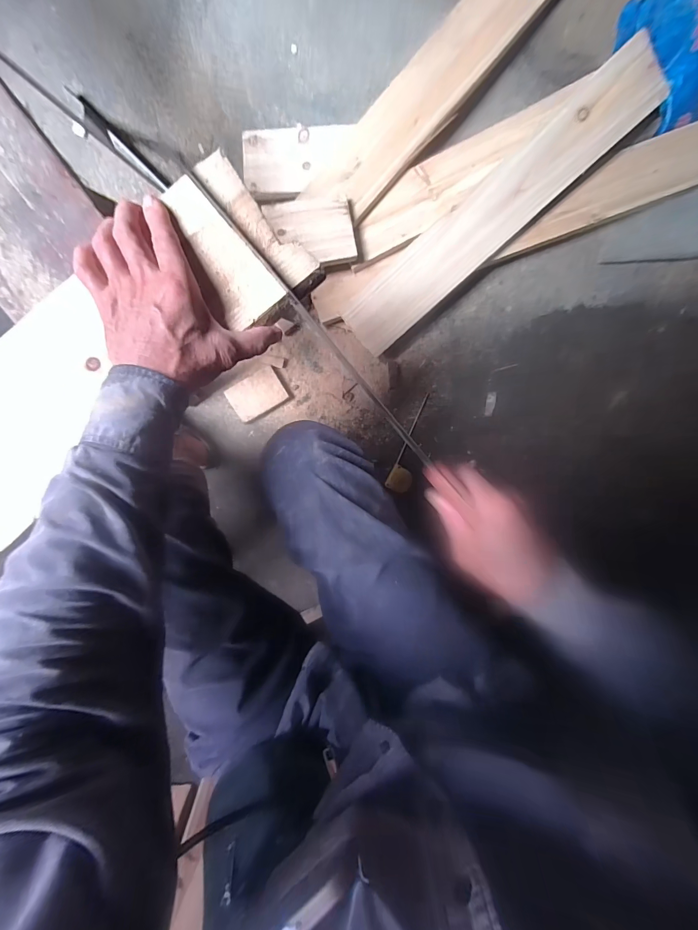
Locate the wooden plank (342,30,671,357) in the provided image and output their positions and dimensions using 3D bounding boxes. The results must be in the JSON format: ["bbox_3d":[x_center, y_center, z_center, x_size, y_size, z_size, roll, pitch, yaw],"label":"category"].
[{"bbox_3d":[0.291,-0.503,0.705,0.703,0.022,0.125,-41,105,7],"label":"wooden plank"}]

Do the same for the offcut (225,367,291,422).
[{"bbox_3d":[-0.203,-0.155,0.797,0.118,0.029,0.083,-31,96,0],"label":"offcut"}]

